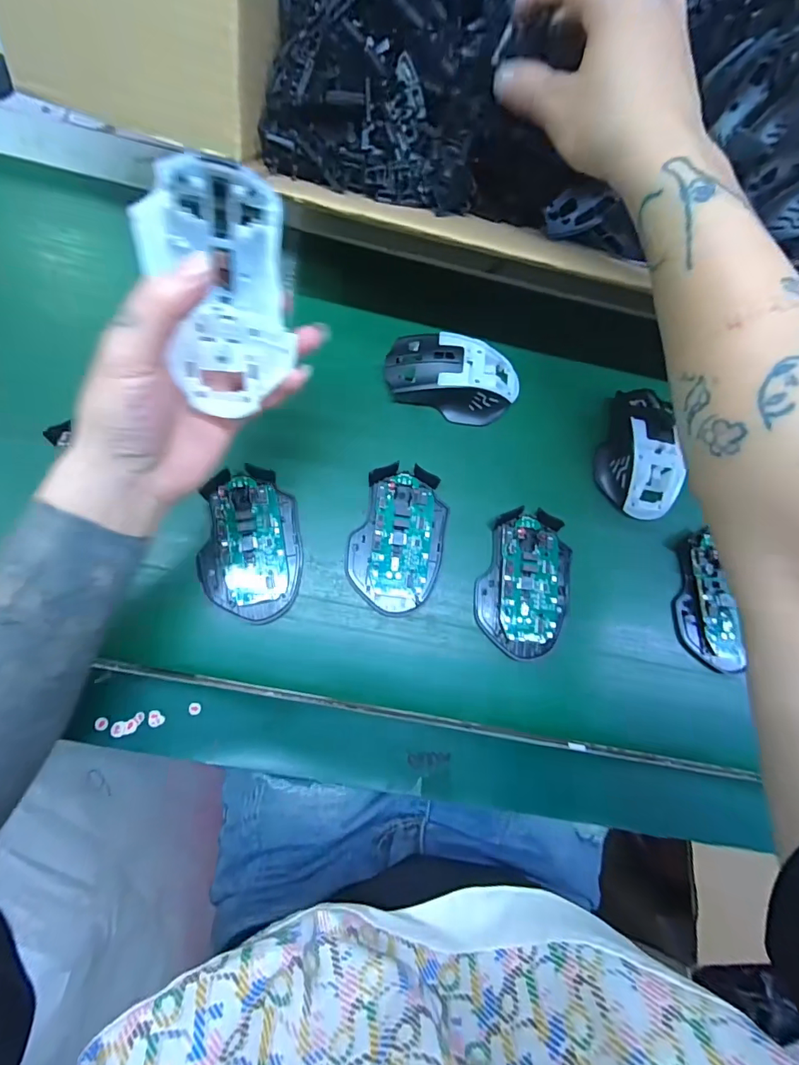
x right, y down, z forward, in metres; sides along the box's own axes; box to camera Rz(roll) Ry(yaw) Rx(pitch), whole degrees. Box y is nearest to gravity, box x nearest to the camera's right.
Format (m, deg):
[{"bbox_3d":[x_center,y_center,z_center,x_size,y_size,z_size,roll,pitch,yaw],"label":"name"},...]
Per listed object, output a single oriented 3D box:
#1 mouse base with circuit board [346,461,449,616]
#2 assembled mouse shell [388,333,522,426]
[{"bbox_3d":[-0.001,0.003,0.360,0.072,0.025,0.114,14,70,6],"label":"mouse base with circuit board"},{"bbox_3d":[0.046,-0.133,0.392,0.111,0.046,0.059,3,69,2],"label":"assembled mouse shell"}]

